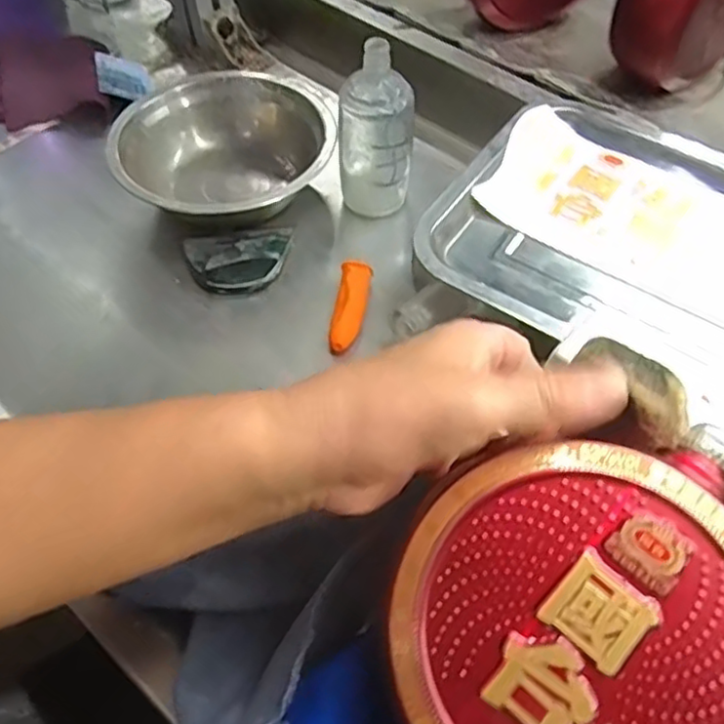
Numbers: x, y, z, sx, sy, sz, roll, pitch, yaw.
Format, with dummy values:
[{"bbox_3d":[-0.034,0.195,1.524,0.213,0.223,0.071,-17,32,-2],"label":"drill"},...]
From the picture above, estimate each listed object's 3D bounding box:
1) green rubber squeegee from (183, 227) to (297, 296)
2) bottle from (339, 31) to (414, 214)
[{"bbox_3d":[-0.089,-0.072,0.484,0.076,0.012,0.055,-6,57,-2],"label":"green rubber squeegee"},{"bbox_3d":[0.009,-0.162,0.482,0.051,0.109,0.048,0,57,2],"label":"bottle"}]

